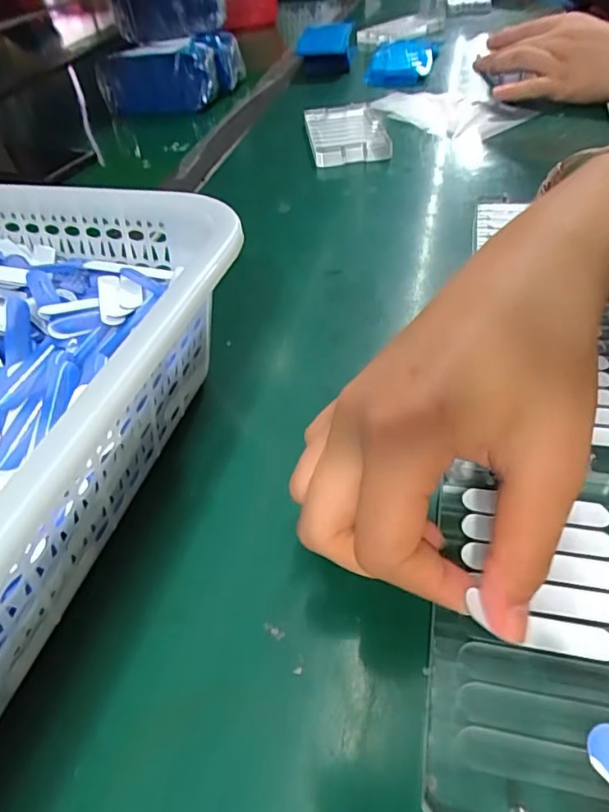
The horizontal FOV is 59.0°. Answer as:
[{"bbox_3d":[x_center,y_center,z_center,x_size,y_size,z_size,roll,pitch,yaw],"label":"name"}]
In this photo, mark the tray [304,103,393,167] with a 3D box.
[{"bbox_3d":[0.041,-0.260,0.513,0.072,0.019,0.114,-7,45,1],"label":"tray"}]

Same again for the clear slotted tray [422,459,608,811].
[{"bbox_3d":[0.078,0.071,0.175,0.069,0.010,0.119,5,46,12],"label":"clear slotted tray"}]

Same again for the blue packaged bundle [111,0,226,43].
[{"bbox_3d":[-0.166,-0.487,0.657,0.143,0.063,0.033,0,45,8],"label":"blue packaged bundle"}]

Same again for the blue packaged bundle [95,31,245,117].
[{"bbox_3d":[-0.165,-0.419,0.674,0.139,0.060,0.126,11,48,18],"label":"blue packaged bundle"}]

